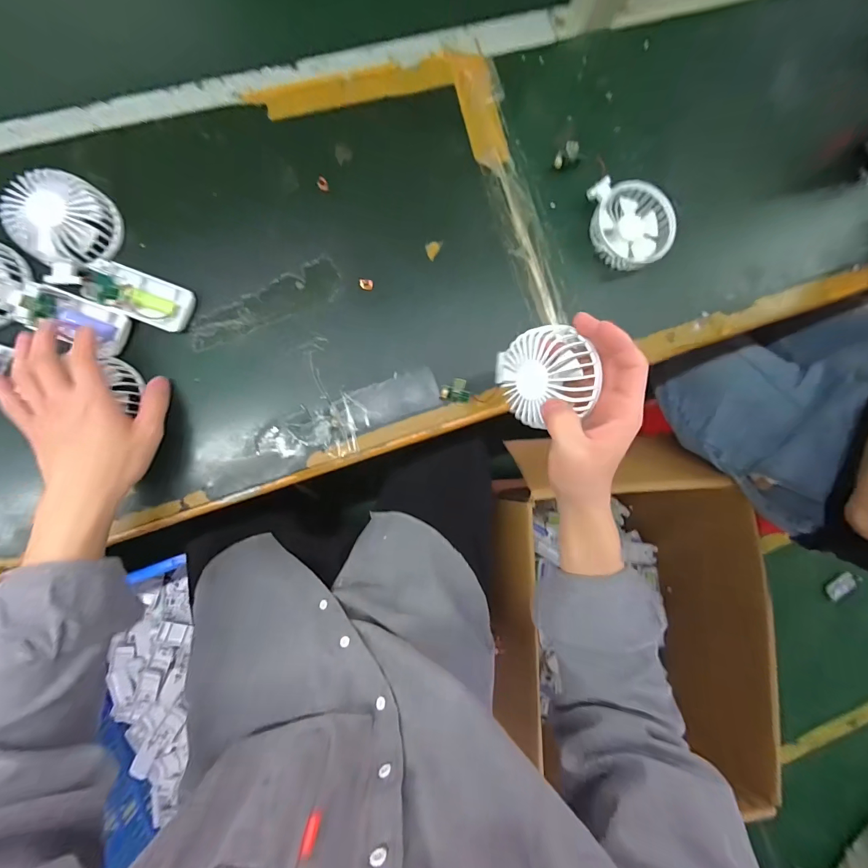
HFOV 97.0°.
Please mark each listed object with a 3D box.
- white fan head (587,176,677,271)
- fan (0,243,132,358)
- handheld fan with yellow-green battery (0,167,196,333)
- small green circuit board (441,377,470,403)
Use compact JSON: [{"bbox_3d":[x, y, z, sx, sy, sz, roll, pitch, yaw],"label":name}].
[{"bbox_3d":[0.224,-0.241,0.441,0.085,0.031,0.094,-11,90,-7],"label":"white fan head"},{"bbox_3d":[-0.385,-0.129,0.362,0.171,0.032,0.082,18,87,-12],"label":"fan"},{"bbox_3d":[-0.323,-0.170,0.376,0.177,0.033,0.084,43,84,-4],"label":"handheld fan with yellow-green battery"},{"bbox_3d":[0.023,-0.047,0.416,0.029,0.020,0.025,10,87,-6],"label":"small green circuit board"}]

